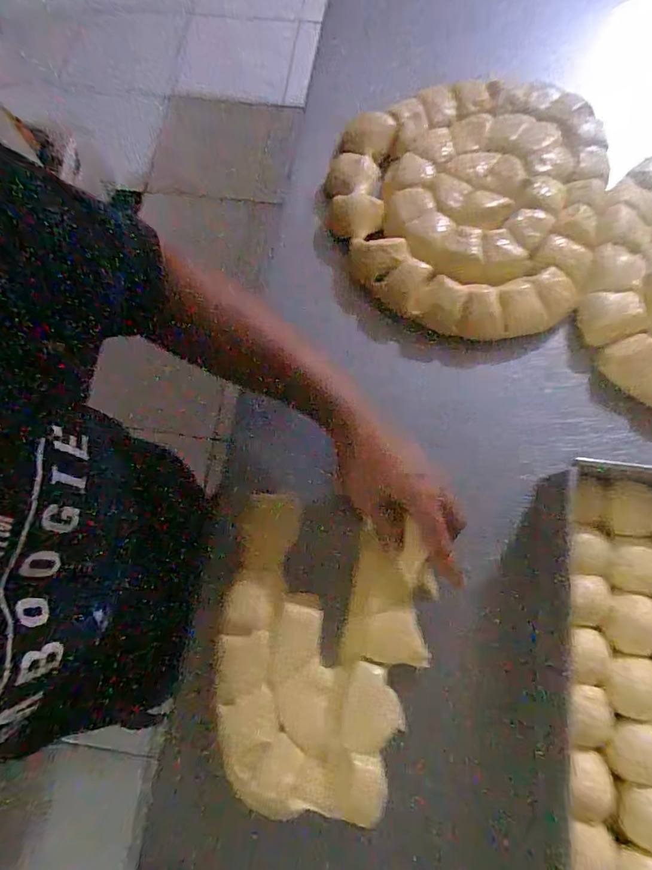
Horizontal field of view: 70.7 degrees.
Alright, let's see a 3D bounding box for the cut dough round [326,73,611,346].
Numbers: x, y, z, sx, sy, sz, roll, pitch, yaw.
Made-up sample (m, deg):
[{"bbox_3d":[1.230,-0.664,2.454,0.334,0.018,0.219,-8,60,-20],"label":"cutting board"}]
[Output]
[{"bbox_3d":[0.132,-0.233,0.451,0.247,0.033,0.268,0,76,1],"label":"cut dough round"}]

